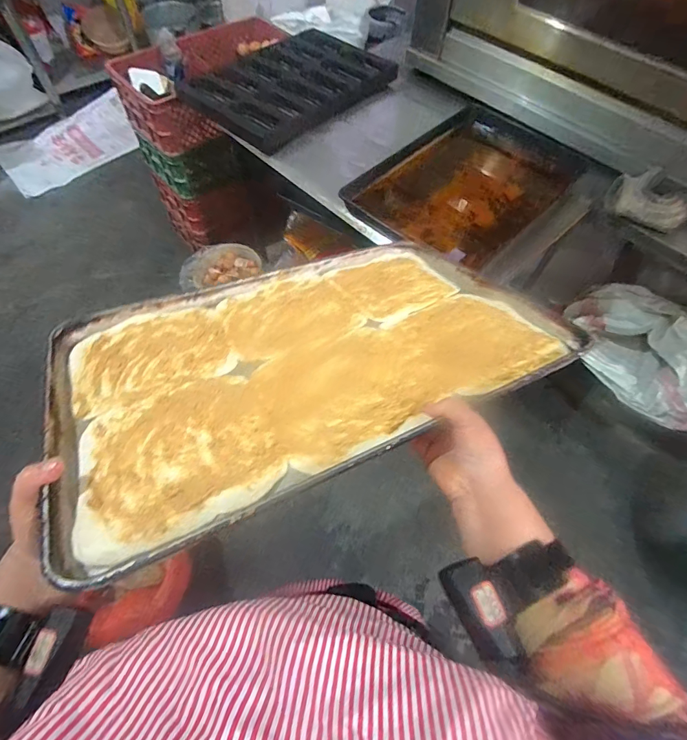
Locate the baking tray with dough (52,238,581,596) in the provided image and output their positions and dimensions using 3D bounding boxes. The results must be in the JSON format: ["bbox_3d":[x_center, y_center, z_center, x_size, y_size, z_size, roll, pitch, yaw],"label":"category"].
[{"bbox_3d":[-0.038,-0.044,0.524,0.589,0.024,0.415,-20,43,-21],"label":"baking tray with dough"}]

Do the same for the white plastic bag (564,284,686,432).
[{"bbox_3d":[1.027,-0.056,1.388,0.180,0.269,0.551,-32,67,-18],"label":"white plastic bag"}]

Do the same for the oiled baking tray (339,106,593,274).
[{"bbox_3d":[0.365,-0.538,1.109,0.431,0.056,0.674,35,65,16],"label":"oiled baking tray"}]

